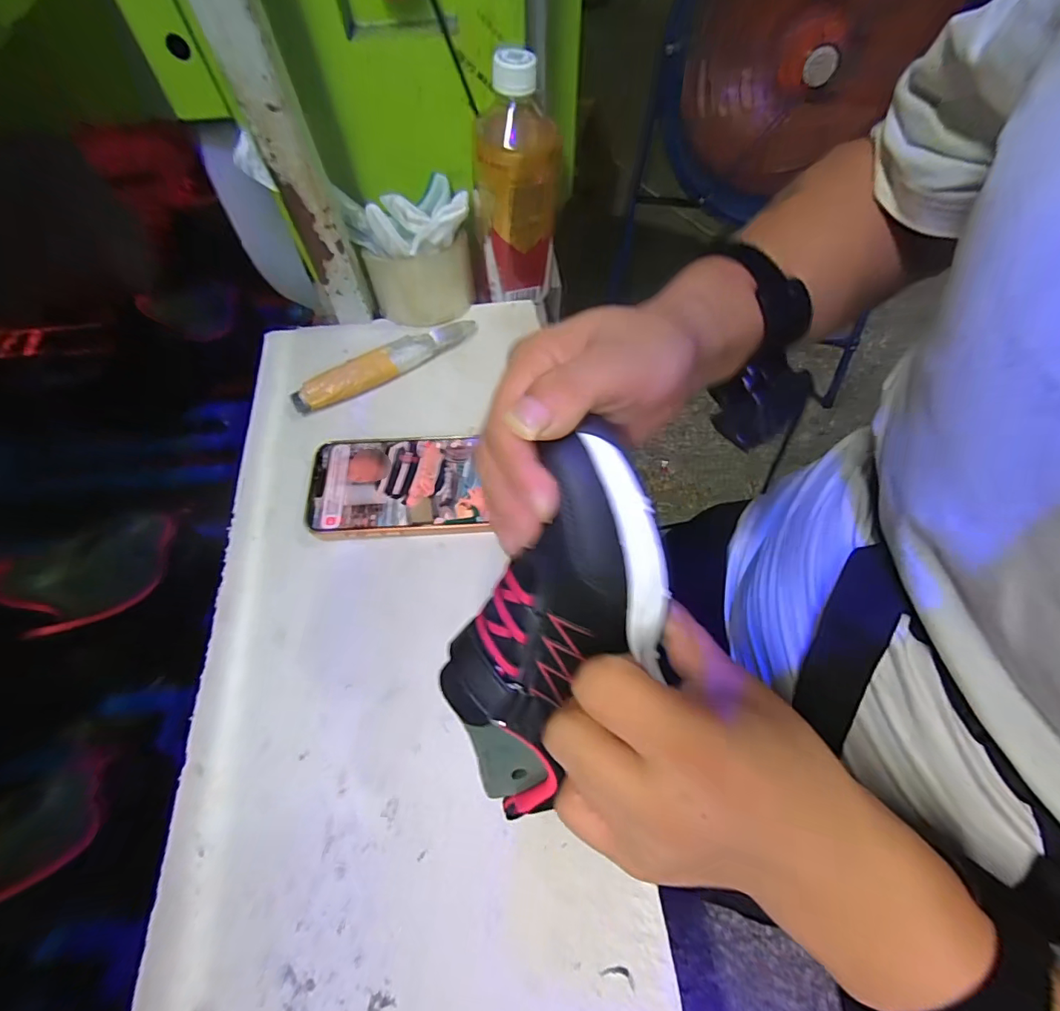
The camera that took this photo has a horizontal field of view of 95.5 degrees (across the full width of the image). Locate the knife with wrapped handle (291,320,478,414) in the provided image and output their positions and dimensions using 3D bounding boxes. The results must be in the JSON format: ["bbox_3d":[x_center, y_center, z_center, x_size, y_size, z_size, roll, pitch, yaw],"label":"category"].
[{"bbox_3d":[-0.122,-0.125,0.412,0.166,0.018,0.028,-29,67,-14],"label":"knife with wrapped handle"}]

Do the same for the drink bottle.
[{"bbox_3d":[-0.013,-0.267,0.403,0.073,0.166,0.075,3,63,1],"label":"drink bottle"}]

